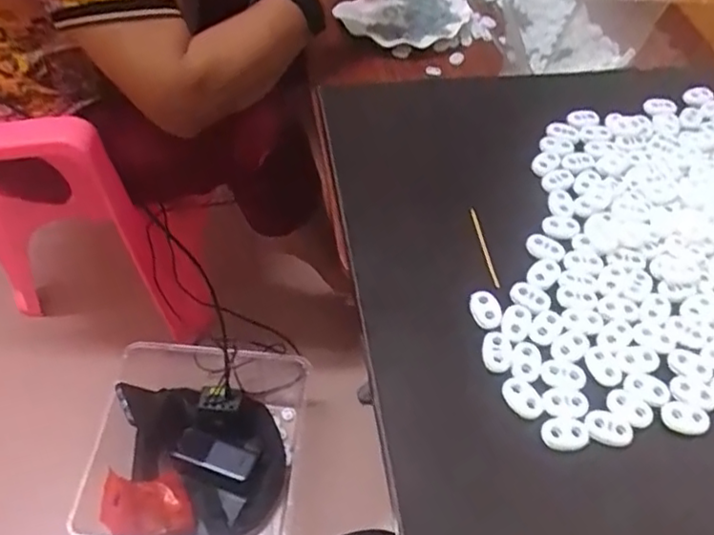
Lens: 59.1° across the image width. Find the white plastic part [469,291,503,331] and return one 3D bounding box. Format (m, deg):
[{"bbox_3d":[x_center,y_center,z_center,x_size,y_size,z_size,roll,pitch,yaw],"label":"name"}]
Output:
[{"bbox_3d":[0.071,0.023,0.345,0.017,0.004,0.023,-4,54,-6],"label":"white plastic part"}]

